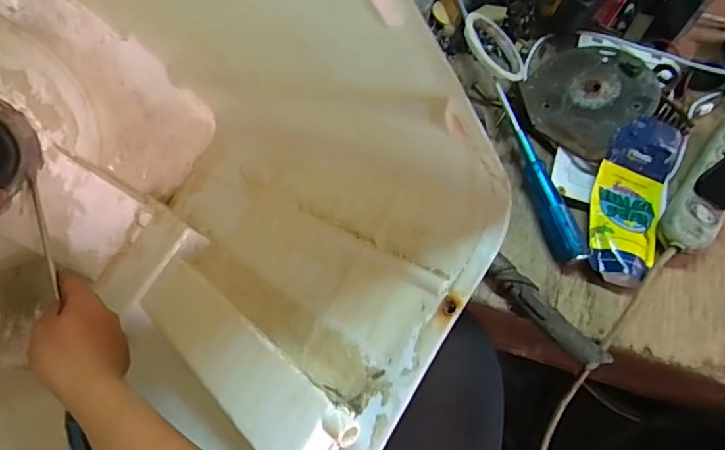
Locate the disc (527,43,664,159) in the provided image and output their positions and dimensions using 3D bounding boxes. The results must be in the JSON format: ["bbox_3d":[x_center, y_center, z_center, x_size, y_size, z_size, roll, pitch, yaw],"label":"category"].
[{"bbox_3d":[0.238,-0.132,0.527,0.127,0.015,0.148,-1,63,16],"label":"disc"}]

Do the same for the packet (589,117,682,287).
[{"bbox_3d":[0.254,-0.030,0.476,0.064,0.033,0.165,21,64,7],"label":"packet"}]

